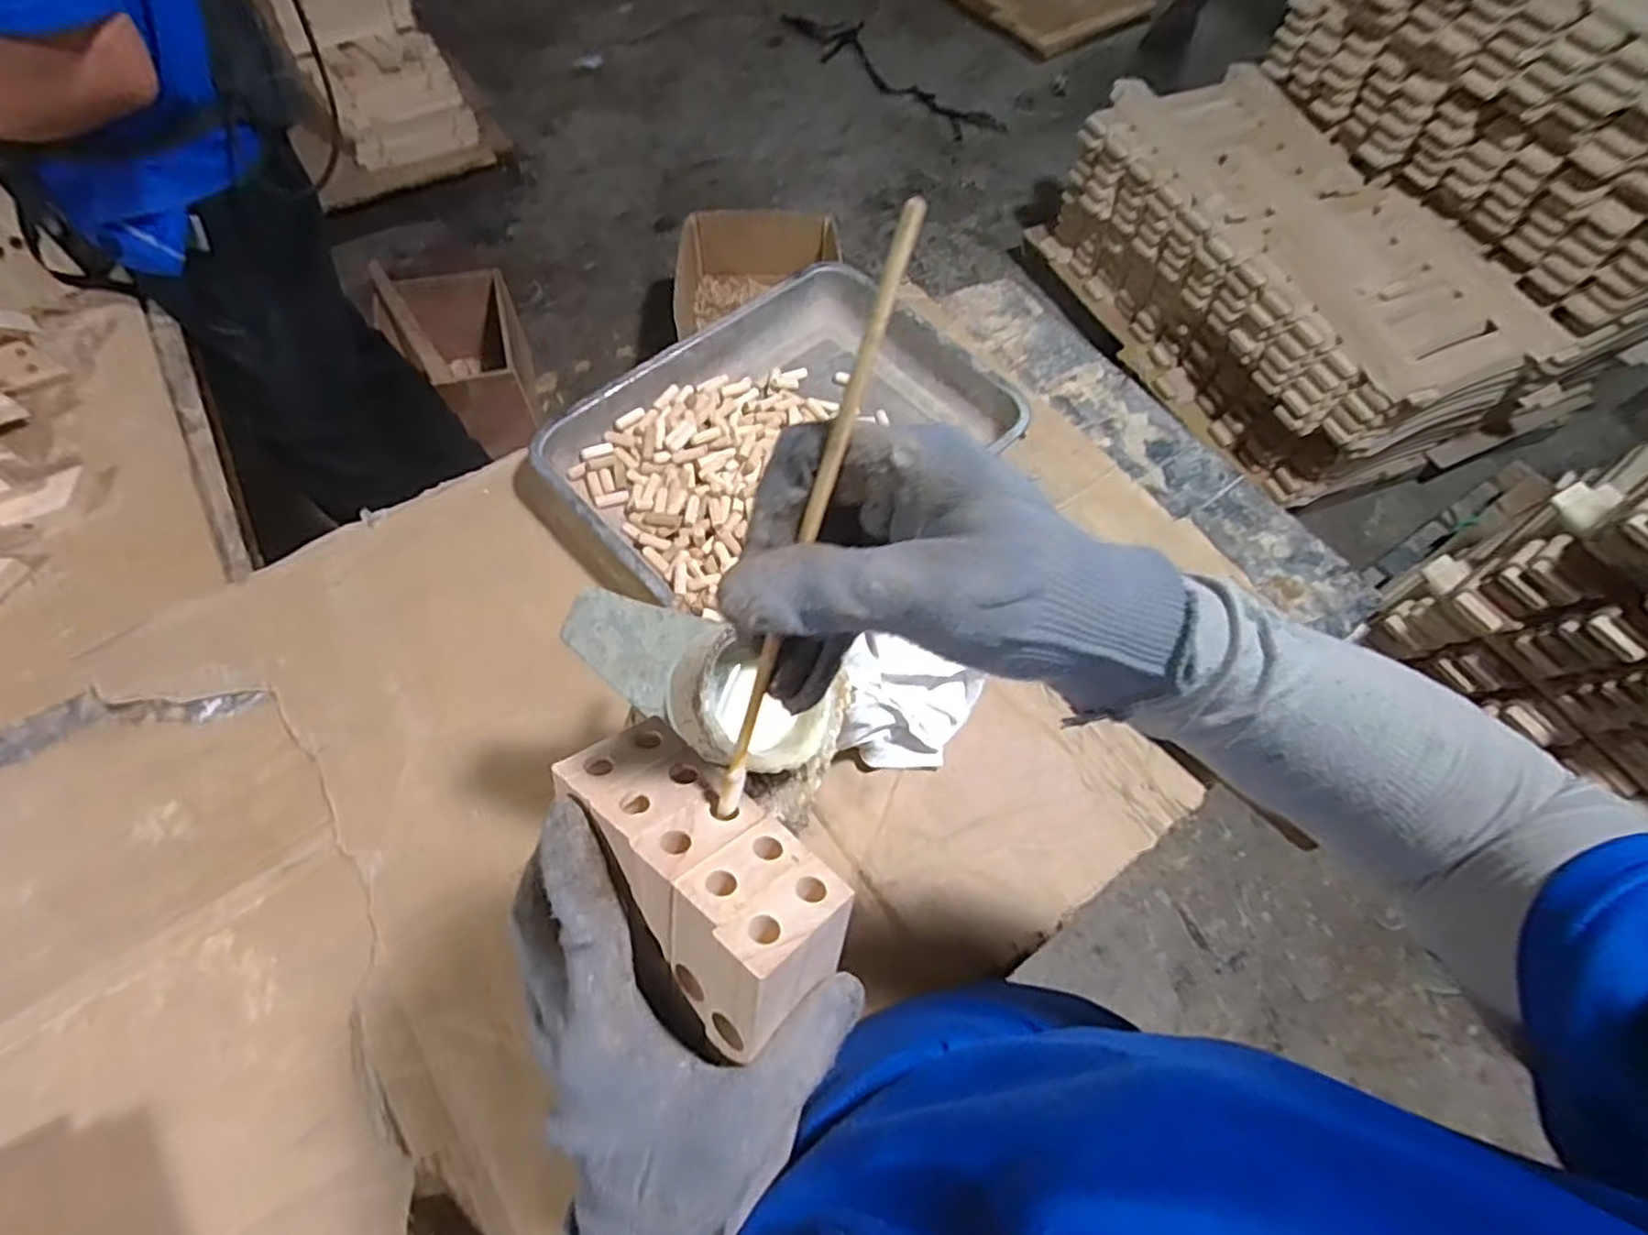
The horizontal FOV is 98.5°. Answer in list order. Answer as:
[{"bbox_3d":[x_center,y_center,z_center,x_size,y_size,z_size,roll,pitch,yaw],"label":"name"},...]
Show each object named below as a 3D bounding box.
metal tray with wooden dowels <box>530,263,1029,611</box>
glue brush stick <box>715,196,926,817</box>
[{"bbox_3d":[-0.032,-0.166,0.668,0.383,0.048,0.294,-41,72,-21],"label":"metal tray with wooden dowels"},{"bbox_3d":[-0.007,-0.014,0.199,0.006,0.184,0.004,23,26,8],"label":"glue brush stick"}]

